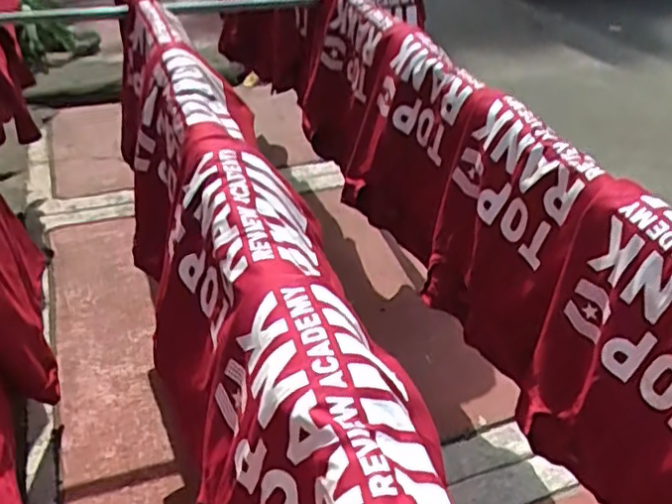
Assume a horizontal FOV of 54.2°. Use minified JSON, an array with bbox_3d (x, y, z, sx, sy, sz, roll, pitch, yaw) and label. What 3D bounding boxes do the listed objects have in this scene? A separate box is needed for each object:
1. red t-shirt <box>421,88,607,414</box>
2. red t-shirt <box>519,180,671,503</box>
[{"bbox_3d":[0.250,-0.012,0.970,0.054,0.352,0.339,-2,33,-29],"label":"red t-shirt"},{"bbox_3d":[0.367,0.155,0.768,0.138,0.332,0.321,-16,38,-15],"label":"red t-shirt"}]

